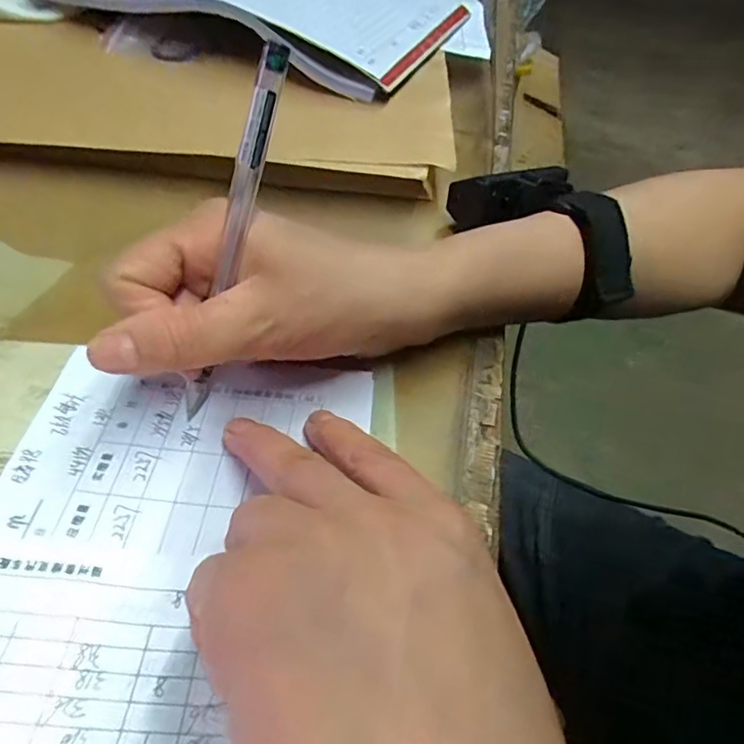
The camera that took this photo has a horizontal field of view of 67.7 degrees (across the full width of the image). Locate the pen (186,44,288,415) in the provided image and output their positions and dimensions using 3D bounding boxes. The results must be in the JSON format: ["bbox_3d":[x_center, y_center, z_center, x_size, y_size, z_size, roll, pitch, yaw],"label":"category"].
[{"bbox_3d":[-0.051,-0.043,0.197,0.006,0.135,0.007,29,26,17],"label":"pen"}]

